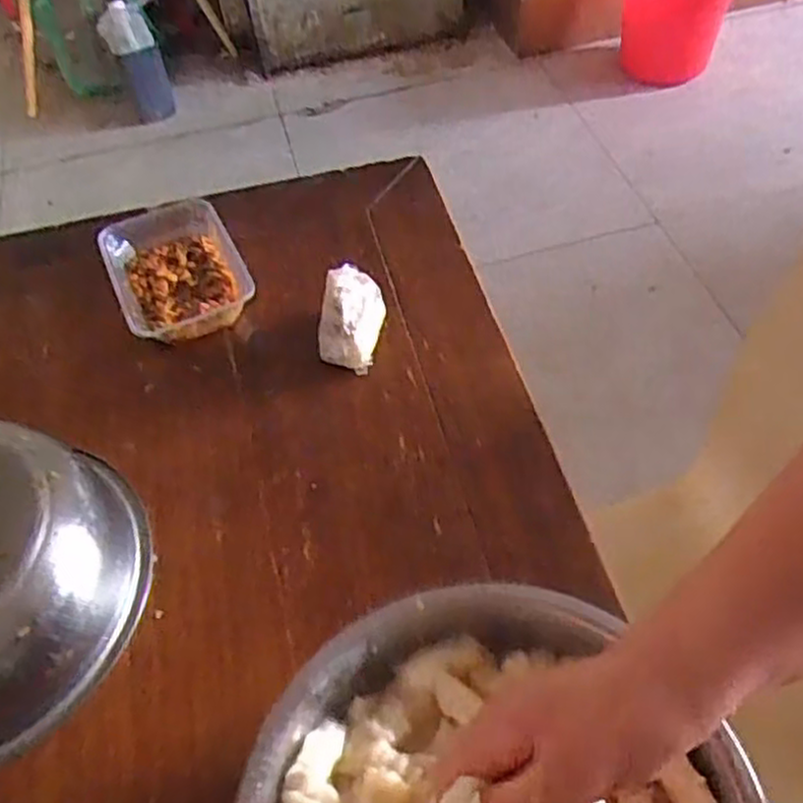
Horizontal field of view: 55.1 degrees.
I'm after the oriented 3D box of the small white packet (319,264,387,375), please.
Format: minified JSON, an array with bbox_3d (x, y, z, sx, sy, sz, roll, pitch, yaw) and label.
[{"bbox_3d":[-0.042,-0.075,0.670,0.049,0.055,0.082,10,54,11],"label":"small white packet"}]

